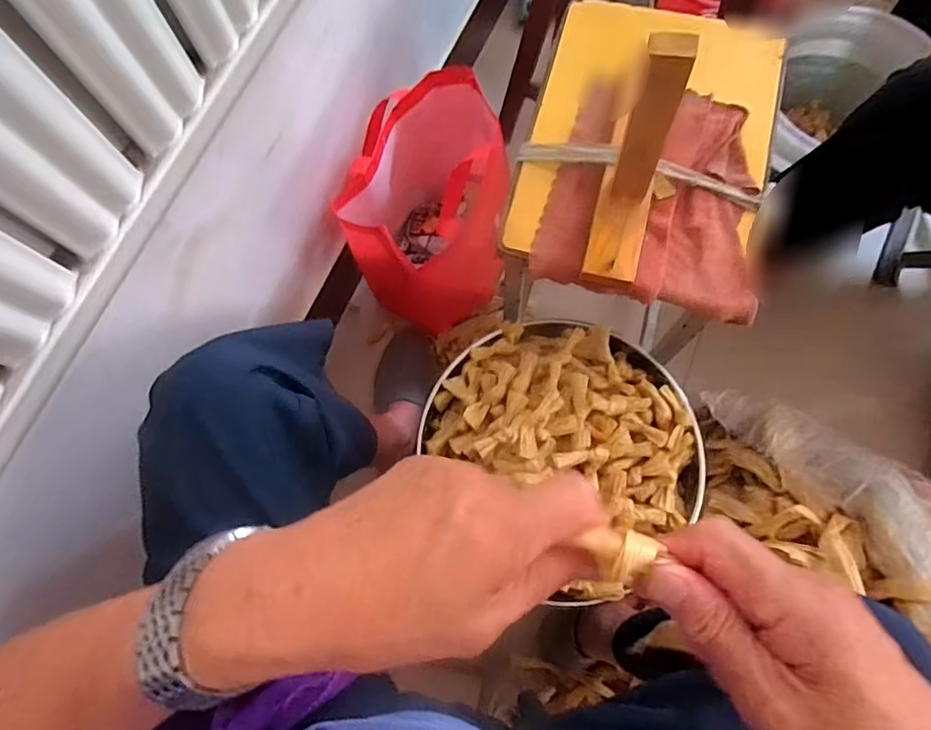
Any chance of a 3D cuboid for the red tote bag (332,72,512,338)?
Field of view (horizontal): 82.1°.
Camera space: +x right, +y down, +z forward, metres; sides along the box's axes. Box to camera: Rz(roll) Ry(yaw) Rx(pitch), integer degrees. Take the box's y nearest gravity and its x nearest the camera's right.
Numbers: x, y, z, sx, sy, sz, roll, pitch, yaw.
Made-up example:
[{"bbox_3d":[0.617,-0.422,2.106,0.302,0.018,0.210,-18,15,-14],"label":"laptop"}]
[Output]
[{"bbox_3d":[-0.053,-0.235,0.820,0.203,0.246,0.289,7,74,4],"label":"red tote bag"}]

